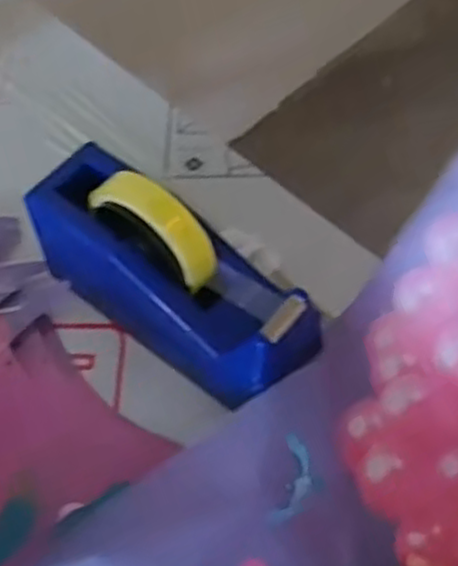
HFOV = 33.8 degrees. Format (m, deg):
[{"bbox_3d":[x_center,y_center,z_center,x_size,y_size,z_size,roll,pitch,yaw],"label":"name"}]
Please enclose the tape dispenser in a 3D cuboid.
[{"bbox_3d":[-0.038,-0.006,0.494,0.202,0.126,0.066,33,65,23],"label":"tape dispenser"}]

